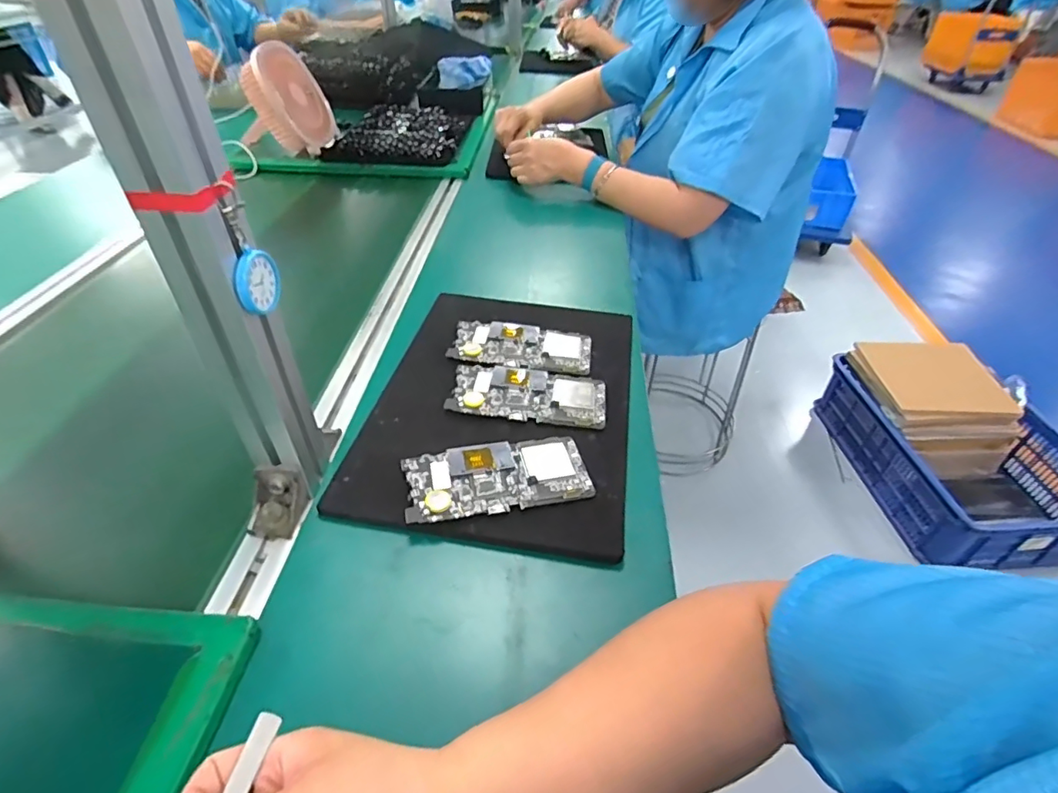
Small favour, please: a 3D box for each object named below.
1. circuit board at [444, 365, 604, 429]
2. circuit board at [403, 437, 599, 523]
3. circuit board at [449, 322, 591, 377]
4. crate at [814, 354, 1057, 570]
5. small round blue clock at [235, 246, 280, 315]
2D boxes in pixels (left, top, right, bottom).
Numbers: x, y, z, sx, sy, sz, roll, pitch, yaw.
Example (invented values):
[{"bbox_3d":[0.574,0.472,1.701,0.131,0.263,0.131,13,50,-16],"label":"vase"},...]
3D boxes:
[{"bbox_3d":[0.000,-0.003,0.549,0.156,0.014,0.074,4,42,4],"label":"circuit board"},{"bbox_3d":[-0.027,0.069,0.466,0.154,0.012,0.073,-9,42,-11],"label":"circuit board"},{"bbox_3d":[-0.008,-0.060,0.606,0.154,0.007,0.081,5,42,4],"label":"circuit board"},{"bbox_3d":[1.112,0.140,1.392,0.423,0.217,0.588,-3,42,-4],"label":"crate"},{"bbox_3d":[-0.173,-0.075,0.343,0.005,0.040,0.039,10,42,10],"label":"small round blue clock"}]

